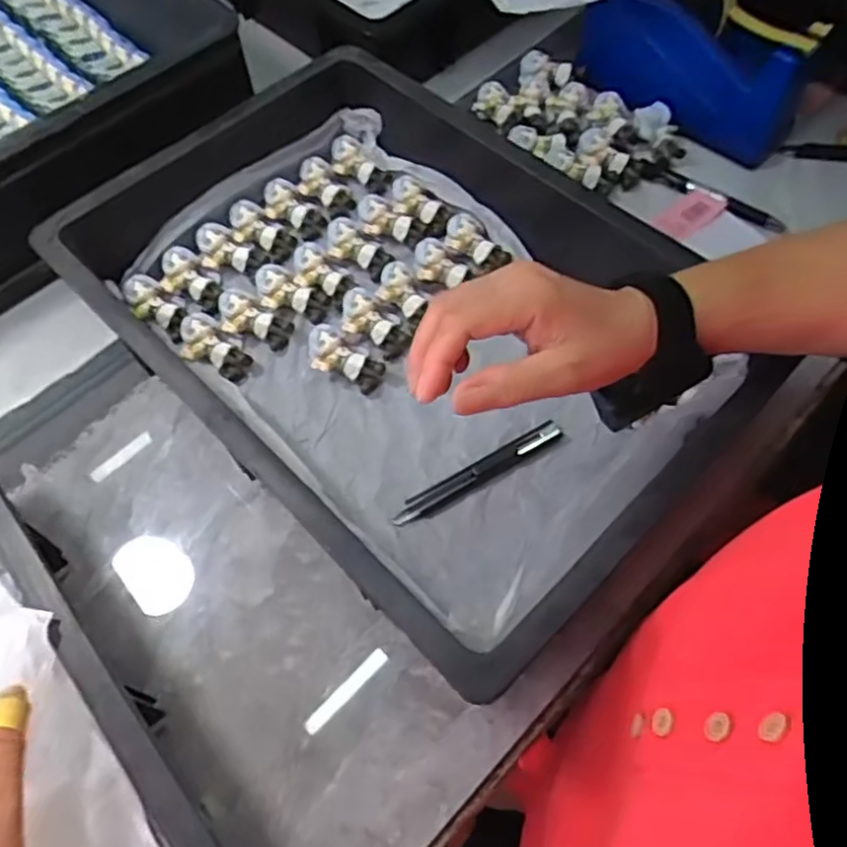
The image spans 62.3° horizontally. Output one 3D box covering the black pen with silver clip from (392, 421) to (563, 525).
[{"bbox_3d":[0.038,0.034,0.489,0.131,0.012,0.018,-28,65,-13],"label":"black pen with silver clip"}]

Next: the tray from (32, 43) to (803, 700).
[{"bbox_3d":[-0.028,-0.075,0.506,0.288,0.103,0.459,-41,68,-19],"label":"tray"}]

